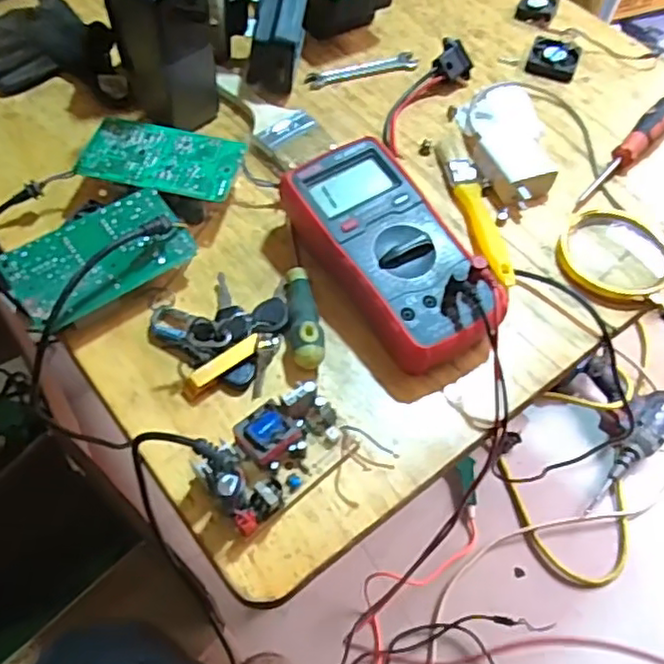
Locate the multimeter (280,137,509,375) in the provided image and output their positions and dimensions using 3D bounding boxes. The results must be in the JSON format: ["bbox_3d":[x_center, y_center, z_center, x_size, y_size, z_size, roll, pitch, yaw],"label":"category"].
[{"bbox_3d":[0.041,-0.060,0.476,0.089,0.041,0.181,-27,63,-19],"label":"multimeter"}]

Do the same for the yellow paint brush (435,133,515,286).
[{"bbox_3d":[0.123,-0.108,0.545,0.030,0.011,0.170,-8,58,-9],"label":"yellow paint brush"}]

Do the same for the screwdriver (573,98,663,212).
[{"bbox_3d":[0.268,-0.161,0.580,0.025,0.029,0.155,35,62,18],"label":"screwdriver"}]

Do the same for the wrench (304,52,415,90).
[{"bbox_3d":[0.030,-0.262,0.647,0.116,0.004,0.027,-14,59,-12],"label":"wrench"}]

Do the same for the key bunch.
[{"bbox_3d":[-0.083,-0.004,0.458,0.091,0.027,0.102,13,58,5],"label":"key bunch"}]

